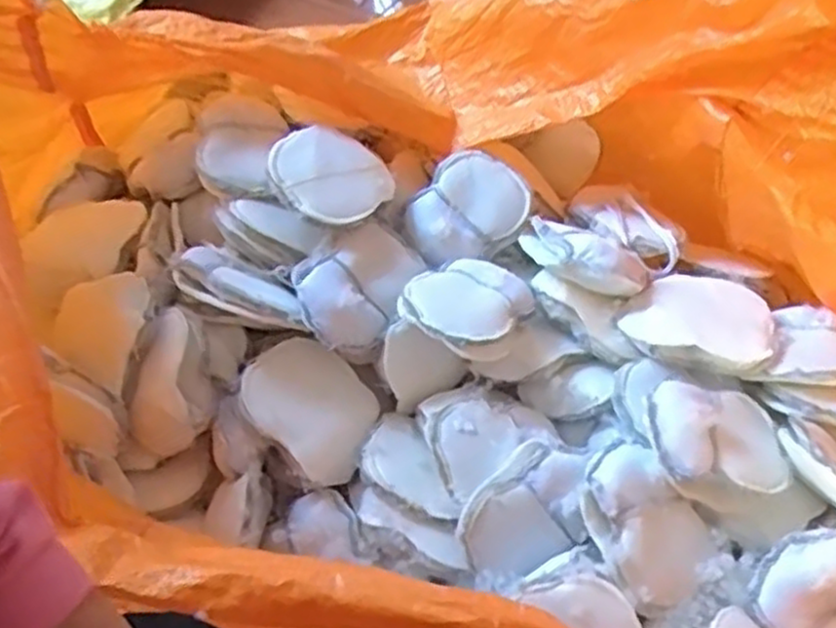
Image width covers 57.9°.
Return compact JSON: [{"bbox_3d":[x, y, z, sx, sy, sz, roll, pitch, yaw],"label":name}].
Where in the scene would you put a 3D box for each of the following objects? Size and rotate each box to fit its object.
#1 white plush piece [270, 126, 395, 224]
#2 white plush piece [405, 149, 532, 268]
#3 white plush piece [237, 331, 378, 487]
[{"bbox_3d":[-0.111,-0.183,0.989,0.154,0.061,0.140,1,52,-1],"label":"white plush piece"},{"bbox_3d":[0.066,-0.147,1.057,0.178,0.027,0.141,-40,81,-13],"label":"white plush piece"},{"bbox_3d":[-0.128,0.112,0.936,0.171,0.026,0.144,41,50,0],"label":"white plush piece"}]

